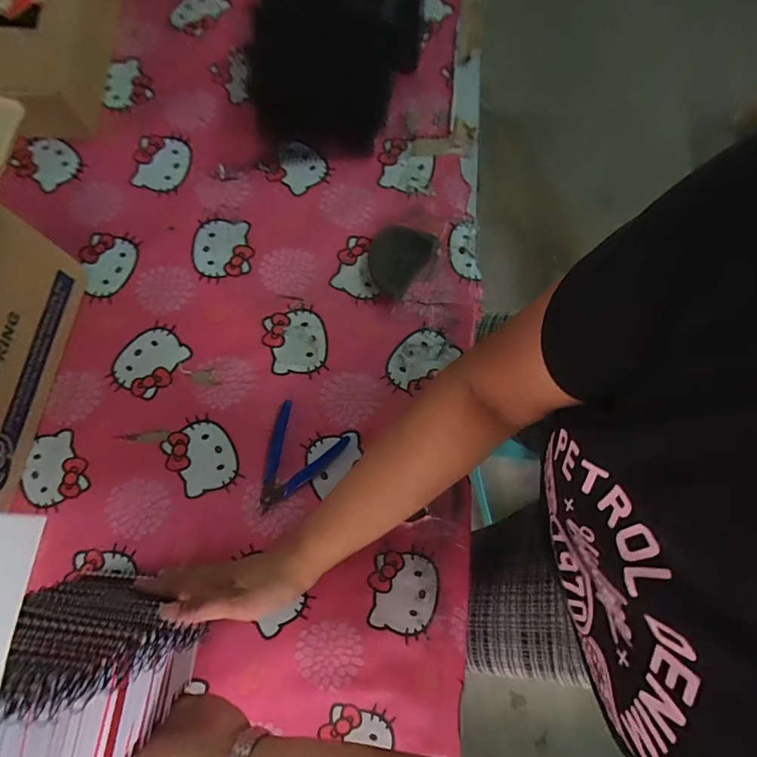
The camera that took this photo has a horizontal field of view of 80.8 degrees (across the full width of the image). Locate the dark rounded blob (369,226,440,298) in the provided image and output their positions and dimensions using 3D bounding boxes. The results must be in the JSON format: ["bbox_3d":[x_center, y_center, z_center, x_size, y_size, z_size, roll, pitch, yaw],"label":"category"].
[{"bbox_3d":[0.025,-0.146,0.531,0.056,0.045,0.082,35,80,8],"label":"dark rounded blob"}]

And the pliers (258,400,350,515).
[{"bbox_3d":[-0.100,0.093,0.497,0.083,0.006,0.112,33,79,7],"label":"pliers"}]

